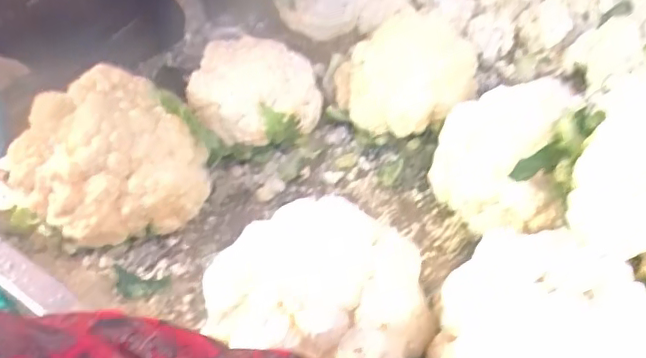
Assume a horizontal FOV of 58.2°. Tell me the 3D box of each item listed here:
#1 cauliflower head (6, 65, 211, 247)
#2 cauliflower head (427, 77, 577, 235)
[{"bbox_3d":[-0.223,-0.017,0.615,0.164,0.122,0.157,-2,45,3],"label":"cauliflower head"},{"bbox_3d":[0.172,-0.023,0.582,0.117,0.117,0.133,7,47,11],"label":"cauliflower head"}]

